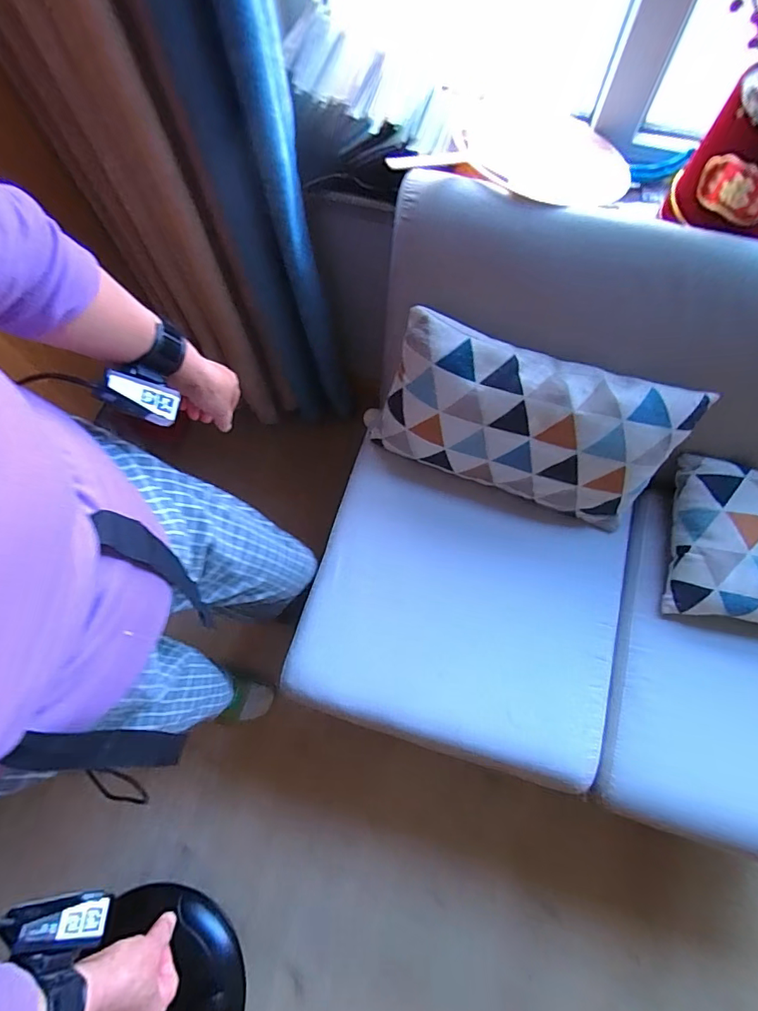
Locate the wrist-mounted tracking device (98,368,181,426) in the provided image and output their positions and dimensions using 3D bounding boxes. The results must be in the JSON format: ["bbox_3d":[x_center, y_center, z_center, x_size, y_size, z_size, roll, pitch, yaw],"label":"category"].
[{"bbox_3d":[-0.222,-0.099,0.448,0.022,0.068,0.029,-5,70,40],"label":"wrist-mounted tracking device"}]

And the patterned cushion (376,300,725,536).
[{"bbox_3d":[0.225,-0.137,0.770,0.441,0.248,0.120,19,41,4],"label":"patterned cushion"}]

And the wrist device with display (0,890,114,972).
[{"bbox_3d":[-0.251,0.330,0.375,0.028,0.078,0.034,-56,42,2],"label":"wrist device with display"}]

